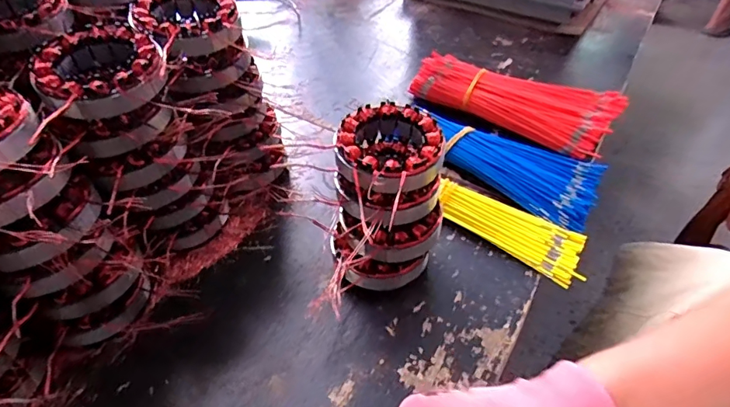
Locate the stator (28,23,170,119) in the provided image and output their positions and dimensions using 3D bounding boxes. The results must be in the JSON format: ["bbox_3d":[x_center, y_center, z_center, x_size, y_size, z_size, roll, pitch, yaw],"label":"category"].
[{"bbox_3d":[-0.197,-0.100,0.353,0.086,0.029,0.087,-20,48,-21],"label":"stator"}]

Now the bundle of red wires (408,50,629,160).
[{"bbox_3d":[0.186,-0.130,0.605,0.245,0.057,0.098,27,49,22],"label":"bundle of red wires"}]

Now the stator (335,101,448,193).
[{"bbox_3d":[0.021,-0.045,0.383,0.085,0.026,0.091,12,45,10],"label":"stator"}]

